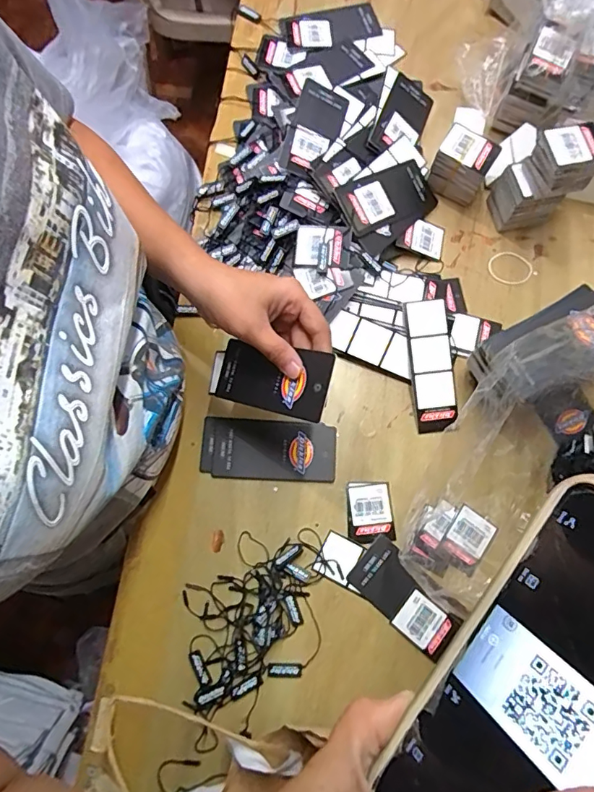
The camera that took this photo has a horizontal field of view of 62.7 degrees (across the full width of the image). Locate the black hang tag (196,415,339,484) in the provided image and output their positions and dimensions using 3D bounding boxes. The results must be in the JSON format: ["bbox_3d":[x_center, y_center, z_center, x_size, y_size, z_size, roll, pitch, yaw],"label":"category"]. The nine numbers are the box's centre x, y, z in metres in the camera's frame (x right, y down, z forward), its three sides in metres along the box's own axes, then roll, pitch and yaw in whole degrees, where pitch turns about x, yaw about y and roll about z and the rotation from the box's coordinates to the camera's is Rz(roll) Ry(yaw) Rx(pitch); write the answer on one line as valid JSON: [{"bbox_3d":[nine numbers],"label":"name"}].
[{"bbox_3d":[-0.025,0.048,0.437,0.118,0.006,0.052,3,77,0],"label":"black hang tag"}]

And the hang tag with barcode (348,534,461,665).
[{"bbox_3d":[0.092,0.170,0.412,0.096,0.004,0.048,42,80,8],"label":"hang tag with barcode"}]

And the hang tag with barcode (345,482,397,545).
[{"bbox_3d":[0.065,0.101,0.427,0.038,0.004,0.052,-6,77,-2],"label":"hang tag with barcode"}]

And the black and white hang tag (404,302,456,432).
[{"bbox_3d":[0.122,-0.027,0.445,0.037,0.004,0.117,-7,90,5],"label":"black and white hang tag"}]

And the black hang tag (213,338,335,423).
[{"bbox_3d":[-0.020,-0.013,0.366,0.106,0.006,0.046,14,88,39],"label":"black hang tag"}]

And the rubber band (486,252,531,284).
[{"bbox_3d":[0.212,-0.128,0.485,0.043,0.004,0.036,28,78,6],"label":"rubber band"}]

